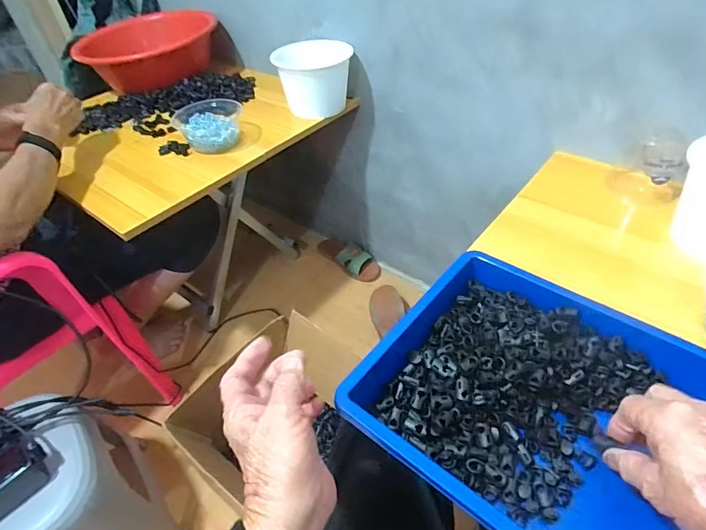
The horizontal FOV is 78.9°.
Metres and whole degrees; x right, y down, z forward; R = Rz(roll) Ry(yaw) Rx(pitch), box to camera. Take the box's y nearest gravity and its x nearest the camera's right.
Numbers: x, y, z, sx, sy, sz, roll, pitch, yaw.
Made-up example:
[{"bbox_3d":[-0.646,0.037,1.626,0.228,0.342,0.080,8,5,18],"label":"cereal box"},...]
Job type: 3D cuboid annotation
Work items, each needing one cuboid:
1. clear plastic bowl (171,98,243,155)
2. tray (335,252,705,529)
[{"bbox_3d":[-0.296,-0.283,0.871,0.137,0.053,0.129,-10,45,-5],"label":"clear plastic bowl"},{"bbox_3d":[0.208,0.141,0.373,0.375,0.065,0.258,25,52,28],"label":"tray"}]

